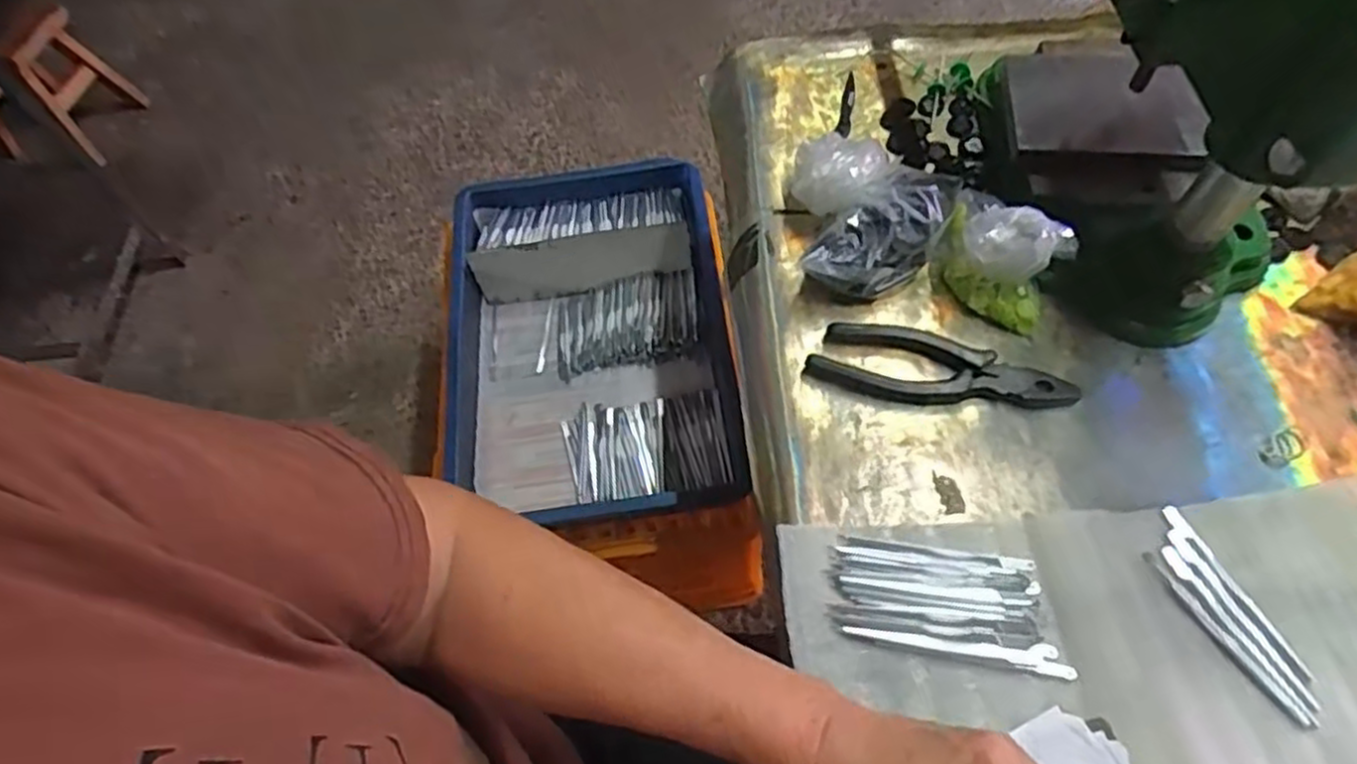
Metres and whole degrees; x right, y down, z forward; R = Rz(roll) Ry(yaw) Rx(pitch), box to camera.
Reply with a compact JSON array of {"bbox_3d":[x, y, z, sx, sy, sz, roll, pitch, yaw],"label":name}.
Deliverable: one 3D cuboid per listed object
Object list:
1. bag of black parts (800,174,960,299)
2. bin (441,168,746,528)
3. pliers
[{"bbox_3d":[0.143,-0.099,0.526,0.132,0.050,0.055,-34,64,-13],"label":"bag of black parts"},{"bbox_3d":[-0.096,-0.051,0.827,0.302,0.088,0.425,-4,61,2],"label":"bin"},{"bbox_3d":[0.170,-0.007,0.494,0.165,0.012,0.051,12,63,10],"label":"pliers"}]

